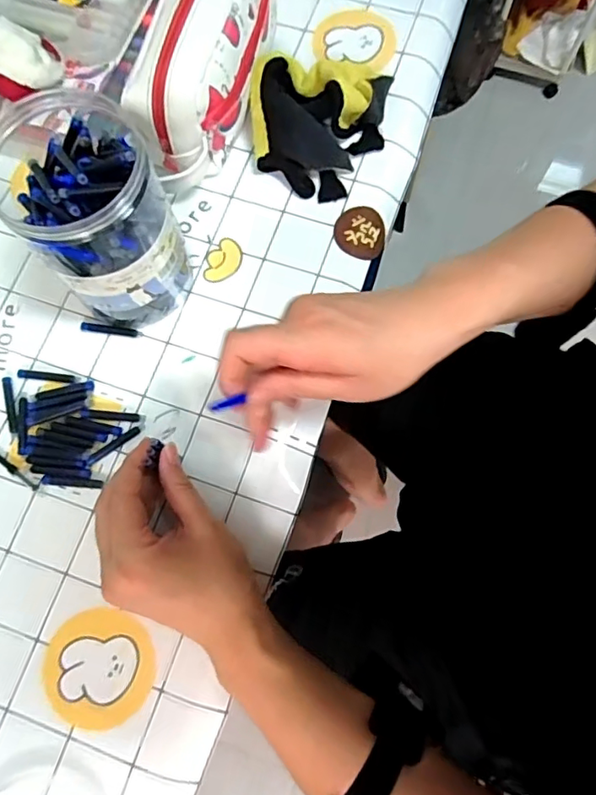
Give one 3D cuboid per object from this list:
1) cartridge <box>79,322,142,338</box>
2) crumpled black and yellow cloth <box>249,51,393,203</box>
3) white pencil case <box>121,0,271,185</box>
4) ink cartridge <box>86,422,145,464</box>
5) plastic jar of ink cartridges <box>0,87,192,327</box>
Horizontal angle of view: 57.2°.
[{"bbox_3d":[-0.154,-0.055,0.451,0.050,0.005,0.007,8,75,4],"label":"cartridge"},{"bbox_3d":[0.015,-0.242,0.475,0.113,0.046,0.123,17,76,6],"label":"crumpled black and yellow cloth"},{"bbox_3d":[-0.079,-0.277,0.460,0.080,0.099,0.200,14,76,5],"label":"white pencil case"},{"bbox_3d":[-0.141,0.036,0.423,0.051,0.004,0.007,-34,77,-7],"label":"ink cartridge"},{"bbox_3d":[-0.140,-0.123,0.397,0.098,0.145,0.100,0,75,1],"label":"plastic jar of ink cartridges"}]

